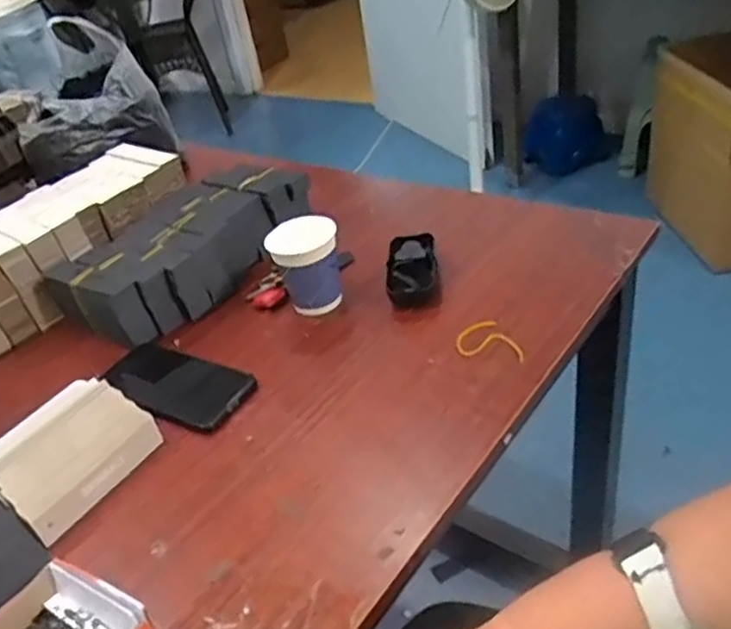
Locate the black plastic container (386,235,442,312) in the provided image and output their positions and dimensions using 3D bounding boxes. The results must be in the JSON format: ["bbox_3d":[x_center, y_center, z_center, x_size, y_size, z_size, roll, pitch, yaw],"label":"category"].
[{"bbox_3d":[0.052,-0.048,0.759,0.055,0.026,0.106,-8,35,4],"label":"black plastic container"}]

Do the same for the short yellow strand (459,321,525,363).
[{"bbox_3d":[0.120,0.024,0.663,0.065,0.006,0.049,3,37,18],"label":"short yellow strand"}]

